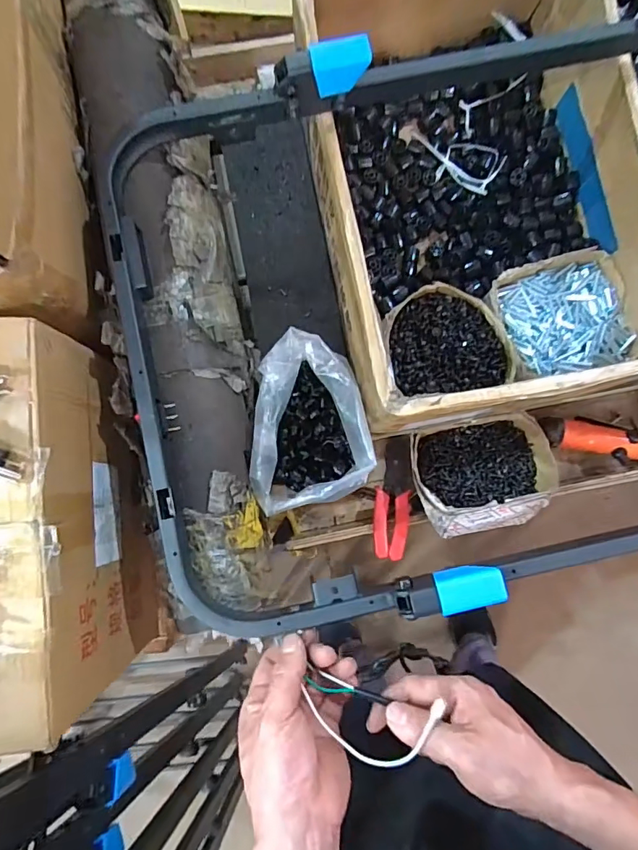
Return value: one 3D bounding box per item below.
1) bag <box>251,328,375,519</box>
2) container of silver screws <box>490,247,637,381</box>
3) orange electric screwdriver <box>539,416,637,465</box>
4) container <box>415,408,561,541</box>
[{"bbox_3d":[-0.014,-0.001,0.547,0.124,0.118,0.174,-10,84,-2],"label":"bag"},{"bbox_3d":[0.303,-0.136,0.605,0.157,0.058,0.145,-13,85,-2],"label":"container of silver screws"},{"bbox_3d":[0.413,0.020,0.679,0.207,0.050,0.057,11,84,0],"label":"orange electric screwdriver"},{"bbox_3d":[0.207,0.064,0.606,0.178,0.065,0.140,-10,85,-2],"label":"container"}]

